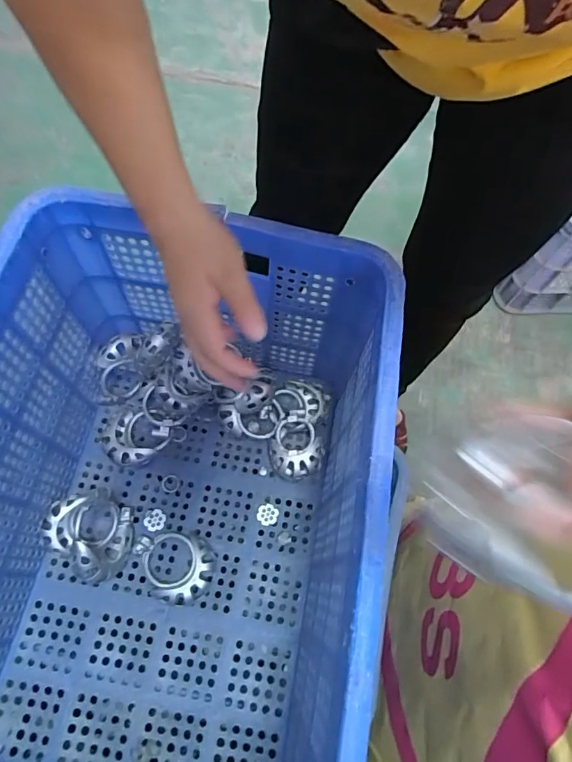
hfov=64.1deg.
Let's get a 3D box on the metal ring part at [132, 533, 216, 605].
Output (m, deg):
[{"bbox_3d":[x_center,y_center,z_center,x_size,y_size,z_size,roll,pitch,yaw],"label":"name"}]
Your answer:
[{"bbox_3d":[-0.136,0.218,0.538,0.099,0.036,0.073,12,66,2],"label":"metal ring part"}]

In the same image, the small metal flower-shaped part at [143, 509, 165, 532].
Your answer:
[{"bbox_3d":[-0.165,0.175,0.574,0.025,0.004,0.026,5,66,-1],"label":"small metal flower-shaped part"}]

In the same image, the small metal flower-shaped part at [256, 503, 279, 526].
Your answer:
[{"bbox_3d":[-0.023,0.169,0.577,0.026,0.004,0.025,1,66,-3],"label":"small metal flower-shaped part"}]

